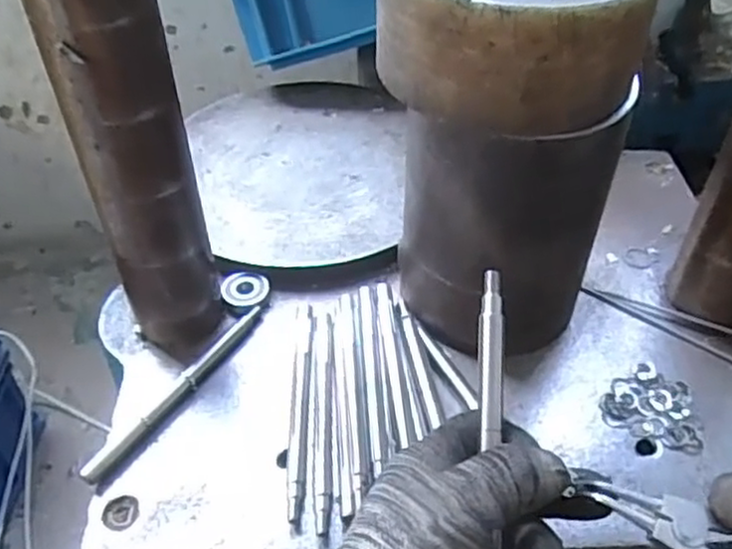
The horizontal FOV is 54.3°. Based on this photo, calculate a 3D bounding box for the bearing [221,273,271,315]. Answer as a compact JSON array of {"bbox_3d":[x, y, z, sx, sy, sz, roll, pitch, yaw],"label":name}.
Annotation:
[{"bbox_3d":[-0.090,0.014,0.534,0.034,0.011,0.032,-3,45,-2],"label":"bearing"}]

